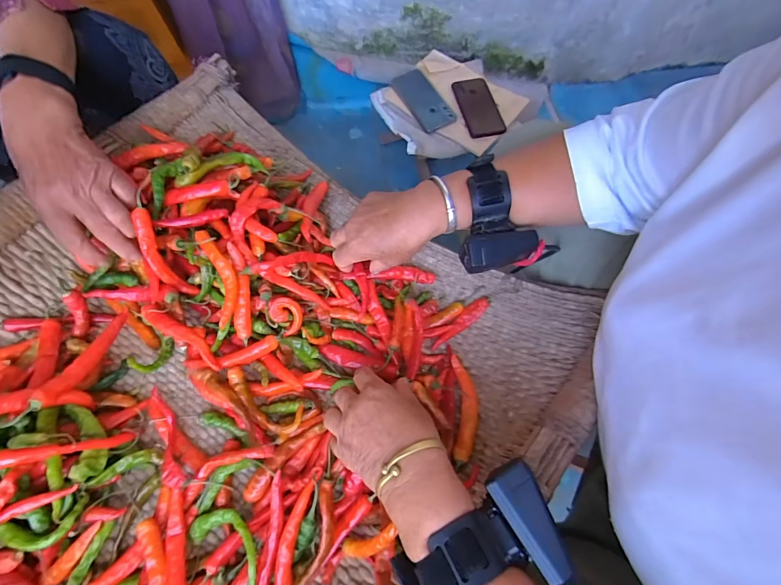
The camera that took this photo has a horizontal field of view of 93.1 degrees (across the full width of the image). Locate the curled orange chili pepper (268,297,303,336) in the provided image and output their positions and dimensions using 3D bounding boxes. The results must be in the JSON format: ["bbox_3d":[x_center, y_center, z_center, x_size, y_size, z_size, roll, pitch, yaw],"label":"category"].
[{"bbox_3d":[-0.111,0.023,0.399,0.030,0.011,0.041,-28,109,0],"label":"curled orange chili pepper"}]

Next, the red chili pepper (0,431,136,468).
[{"bbox_3d":[-0.290,0.134,0.310,0.124,0.017,0.015,7,59,-44],"label":"red chili pepper"}]

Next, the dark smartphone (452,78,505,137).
[{"bbox_3d":[0.188,-0.394,0.783,0.078,0.008,0.162,-10,67,-7],"label":"dark smartphone"}]

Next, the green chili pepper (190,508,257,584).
[{"bbox_3d":[-0.144,0.224,0.332,0.078,0.015,0.040,24,67,21],"label":"green chili pepper"}]

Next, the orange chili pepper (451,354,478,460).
[{"bbox_3d":[0.077,0.116,0.378,0.026,0.020,0.102,4,66,-1],"label":"orange chili pepper"}]

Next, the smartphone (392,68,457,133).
[{"bbox_3d":[0.068,-0.413,0.789,0.076,0.008,0.165,-28,71,-14],"label":"smartphone"}]

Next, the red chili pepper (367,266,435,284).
[{"bbox_3d":[0.012,-0.022,0.436,0.078,0.009,0.019,2,66,-2],"label":"red chili pepper"}]

